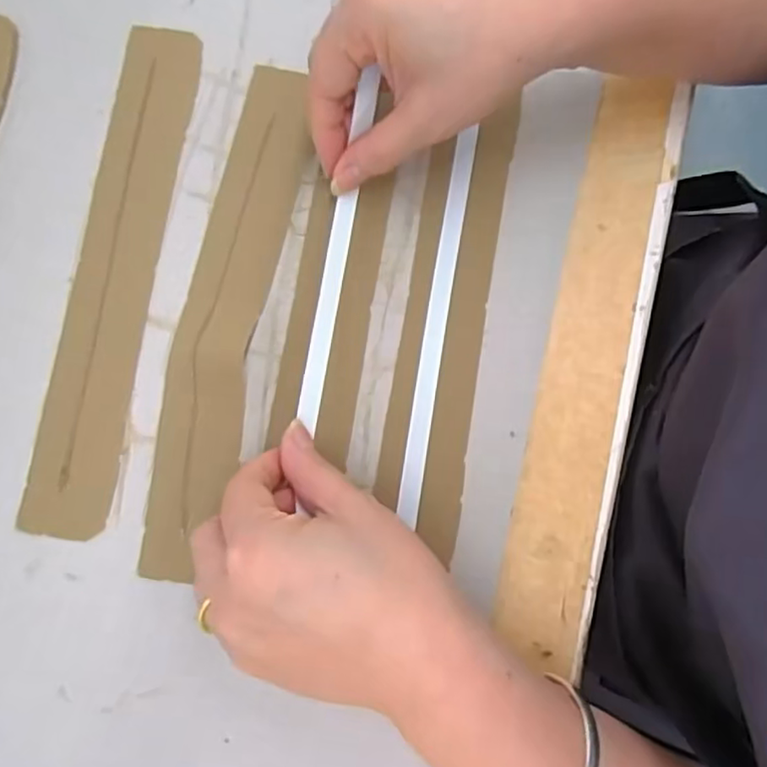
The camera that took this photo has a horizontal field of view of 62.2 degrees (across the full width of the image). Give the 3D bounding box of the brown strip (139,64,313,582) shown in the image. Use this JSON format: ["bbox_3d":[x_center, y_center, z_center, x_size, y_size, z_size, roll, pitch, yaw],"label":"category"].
[{"bbox_3d":[-0.075,-0.037,0.308,0.040,0.006,0.253,11,79,1],"label":"brown strip"}]

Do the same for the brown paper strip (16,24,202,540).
[{"bbox_3d":[-0.131,-0.058,0.311,0.041,0.006,0.257,7,79,0],"label":"brown paper strip"}]

